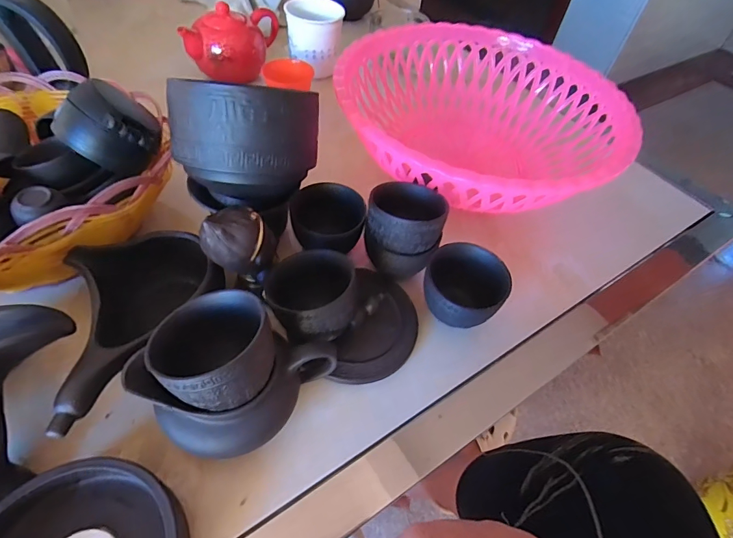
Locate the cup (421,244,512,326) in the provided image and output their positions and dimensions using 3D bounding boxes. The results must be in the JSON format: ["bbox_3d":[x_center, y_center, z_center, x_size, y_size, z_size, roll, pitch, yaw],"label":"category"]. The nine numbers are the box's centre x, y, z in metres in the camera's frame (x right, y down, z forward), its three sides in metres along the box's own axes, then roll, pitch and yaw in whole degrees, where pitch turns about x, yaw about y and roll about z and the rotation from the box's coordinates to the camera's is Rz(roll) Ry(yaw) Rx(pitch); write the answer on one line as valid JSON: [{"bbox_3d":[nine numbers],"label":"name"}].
[{"bbox_3d":[0.067,0.018,0.296,0.058,0.043,0.060,4,51,-5],"label":"cup"}]

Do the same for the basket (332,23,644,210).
[{"bbox_3d":[0.108,-0.138,0.395,0.250,0.081,0.246,4,51,-5],"label":"basket"}]

